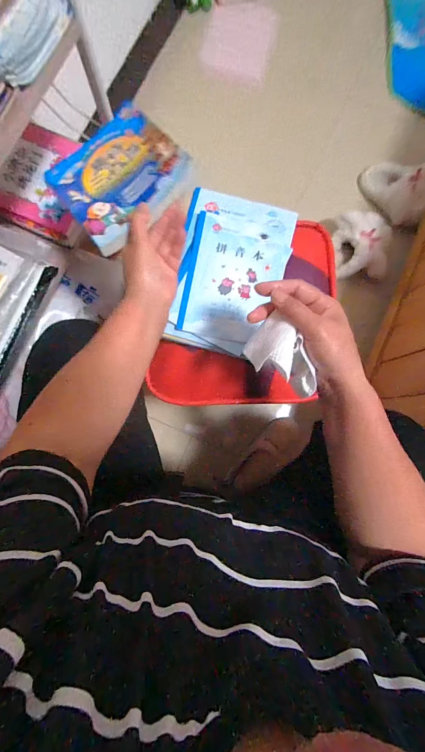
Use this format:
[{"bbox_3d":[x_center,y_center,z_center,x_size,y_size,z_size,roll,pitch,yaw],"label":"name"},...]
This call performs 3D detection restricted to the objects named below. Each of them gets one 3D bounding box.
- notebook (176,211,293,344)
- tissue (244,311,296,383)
[{"bbox_3d":[0.035,-0.149,0.474,0.145,0.009,0.189,11,82,-1],"label":"notebook"},{"bbox_3d":[0.062,-0.034,0.325,0.043,0.044,0.067,14,82,0],"label":"tissue"}]

